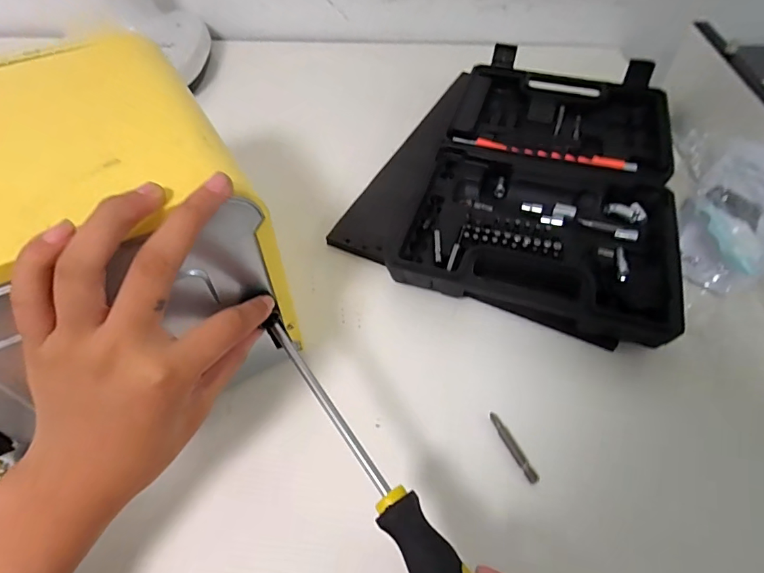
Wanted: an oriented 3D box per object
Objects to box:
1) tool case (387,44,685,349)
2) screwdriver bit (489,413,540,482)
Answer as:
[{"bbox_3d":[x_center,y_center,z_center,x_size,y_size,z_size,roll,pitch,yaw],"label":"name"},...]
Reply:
[{"bbox_3d":[0.161,-0.110,0.428,0.209,0.042,0.350,15,53,12],"label":"tool case"},{"bbox_3d":[0.083,0.101,0.282,0.008,0.004,0.048,-23,55,-16],"label":"screwdriver bit"}]

